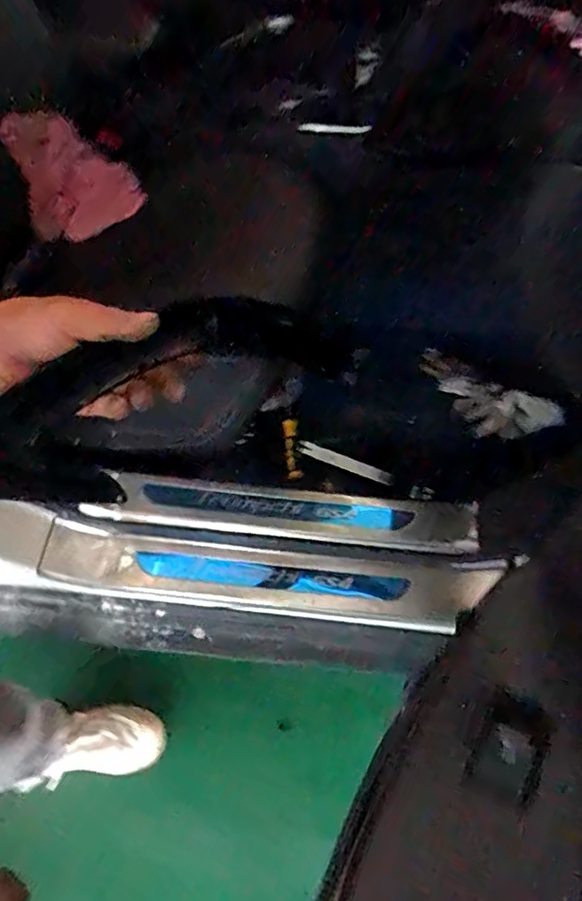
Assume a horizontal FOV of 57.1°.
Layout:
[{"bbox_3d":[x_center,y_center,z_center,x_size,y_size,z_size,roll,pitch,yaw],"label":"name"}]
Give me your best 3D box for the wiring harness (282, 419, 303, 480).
[{"bbox_3d":[0.002,-0.002,0.948,0.023,0.019,0.103,-6,90,-9],"label":"wiring harness"}]

